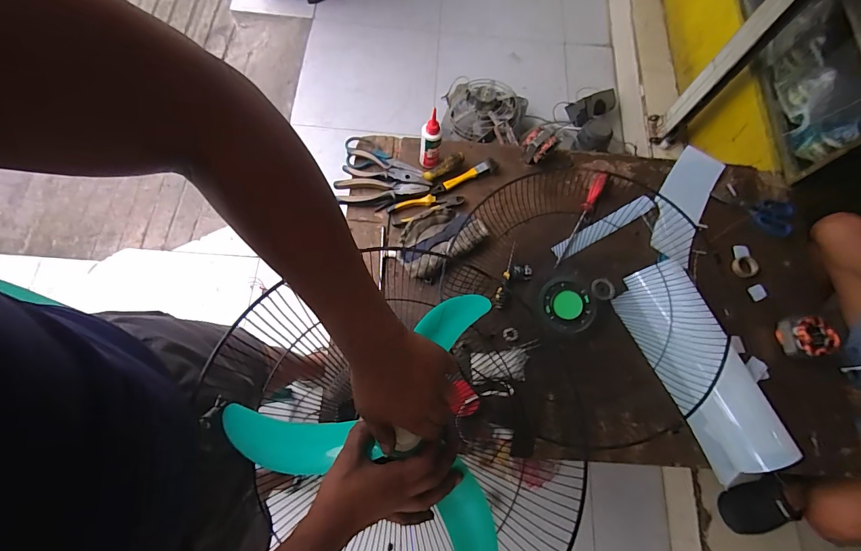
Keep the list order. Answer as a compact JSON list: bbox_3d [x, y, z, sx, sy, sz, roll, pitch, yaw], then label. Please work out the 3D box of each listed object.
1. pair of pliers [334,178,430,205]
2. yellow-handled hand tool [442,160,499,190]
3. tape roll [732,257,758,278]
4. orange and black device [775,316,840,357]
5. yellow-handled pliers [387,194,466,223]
[{"bbox_3d":[-0.103,-0.181,0.812,0.192,0.012,0.059,-2,71,-4],"label":"pair of pliers"},{"bbox_3d":[0.084,-0.216,0.839,0.122,0.020,0.024,-24,74,-11],"label":"yellow-handled hand tool"},{"bbox_3d":[0.657,-0.018,0.810,0.051,0.019,0.041,-7,72,-5],"label":"tape roll"},{"bbox_3d":[0.715,0.118,0.746,0.080,0.046,0.076,-5,72,-5],"label":"orange and black device"},{"bbox_3d":[-0.006,-0.144,0.805,0.159,0.015,0.050,-14,72,-8],"label":"yellow-handled pliers"}]

